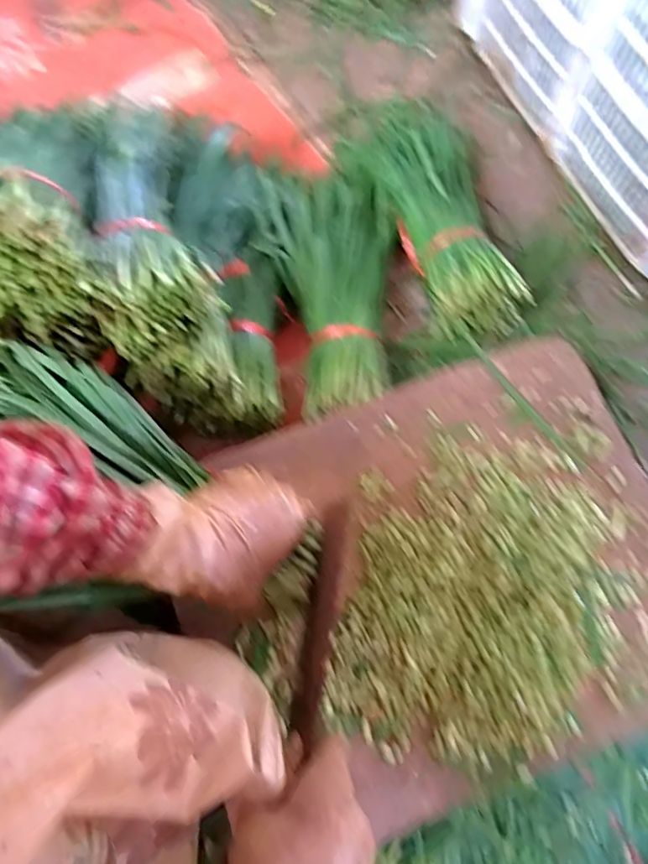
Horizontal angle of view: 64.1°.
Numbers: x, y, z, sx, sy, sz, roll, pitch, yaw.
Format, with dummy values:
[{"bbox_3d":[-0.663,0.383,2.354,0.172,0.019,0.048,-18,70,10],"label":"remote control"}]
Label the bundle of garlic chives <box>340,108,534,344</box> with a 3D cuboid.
[{"bbox_3d":[0.137,-0.297,0.658,0.132,0.077,0.386,-21,75,-5],"label":"bundle of garlic chives"}]

